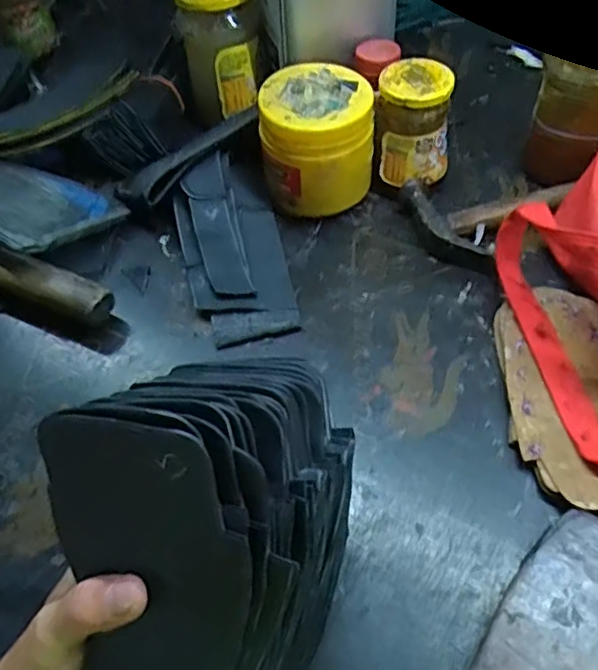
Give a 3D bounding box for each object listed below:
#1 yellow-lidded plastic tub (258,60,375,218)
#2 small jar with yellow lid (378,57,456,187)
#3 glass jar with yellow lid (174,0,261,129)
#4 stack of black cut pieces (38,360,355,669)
[{"bbox_3d":[0.017,-0.159,0.558,0.089,0.103,0.088,-3,52,4],"label":"yellow-lidded plastic tub"},{"bbox_3d":[0.098,-0.171,0.563,0.058,0.107,0.053,-3,52,4],"label":"small jar with yellow lid"},{"bbox_3d":[-0.073,-0.274,0.618,0.073,0.118,0.072,-13,53,-4],"label":"glass jar with yellow lid"},{"bbox_3d":[-0.039,0.097,0.306,0.120,0.170,0.105,-7,8,20],"label":"stack of black cut pieces"}]

